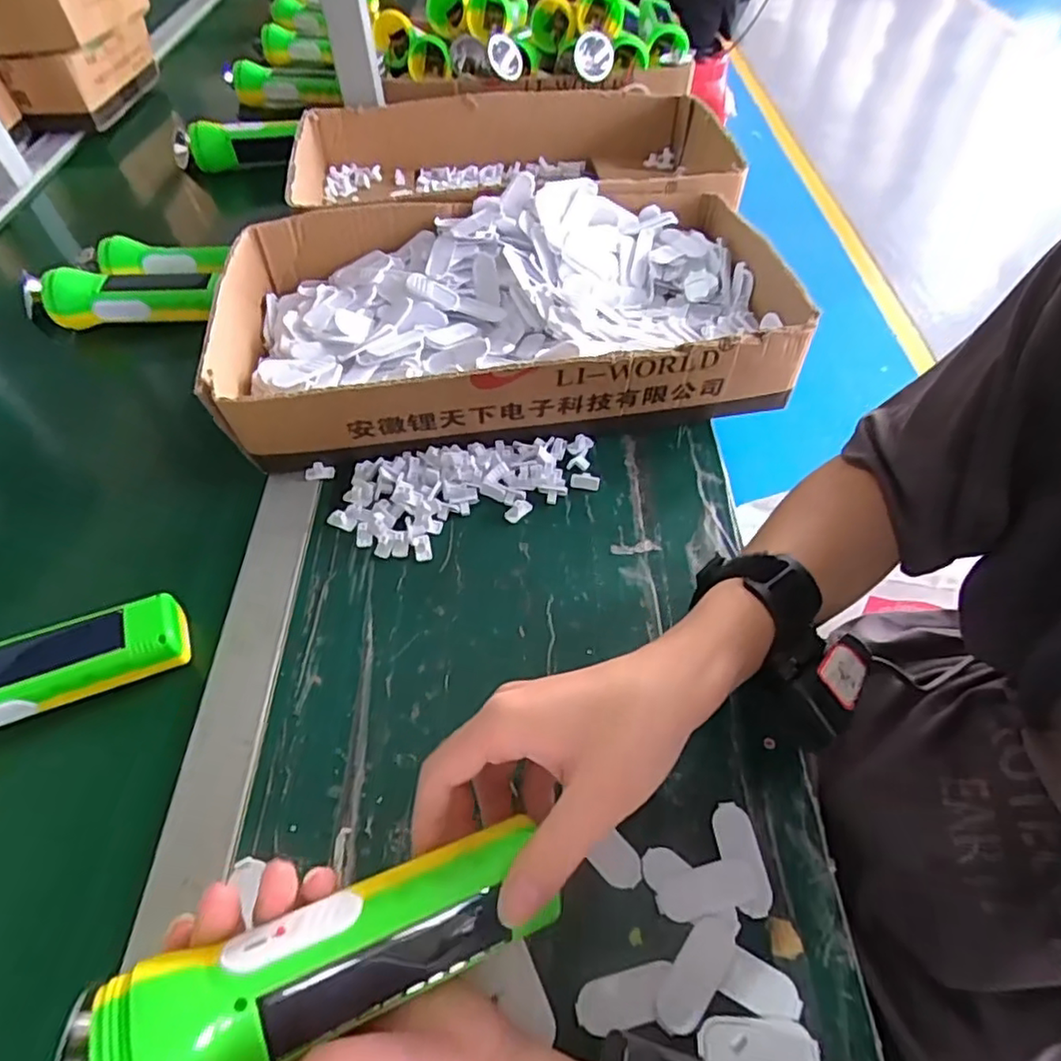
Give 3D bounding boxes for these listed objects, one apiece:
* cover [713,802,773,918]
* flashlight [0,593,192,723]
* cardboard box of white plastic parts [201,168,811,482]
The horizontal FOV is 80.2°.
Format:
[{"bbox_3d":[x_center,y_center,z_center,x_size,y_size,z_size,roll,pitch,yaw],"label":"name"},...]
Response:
[{"bbox_3d":[0.106,0.163,0.316,0.020,0.004,0.050,-8,54,-5],"label":"cover"},{"bbox_3d":[-0.290,0.084,0.351,0.175,0.041,0.042,-21,57,-14],"label":"flashlight"},{"bbox_3d":[-0.018,-0.175,0.510,0.424,0.080,0.234,-10,55,-6],"label":"cardboard box of white plastic parts"}]

